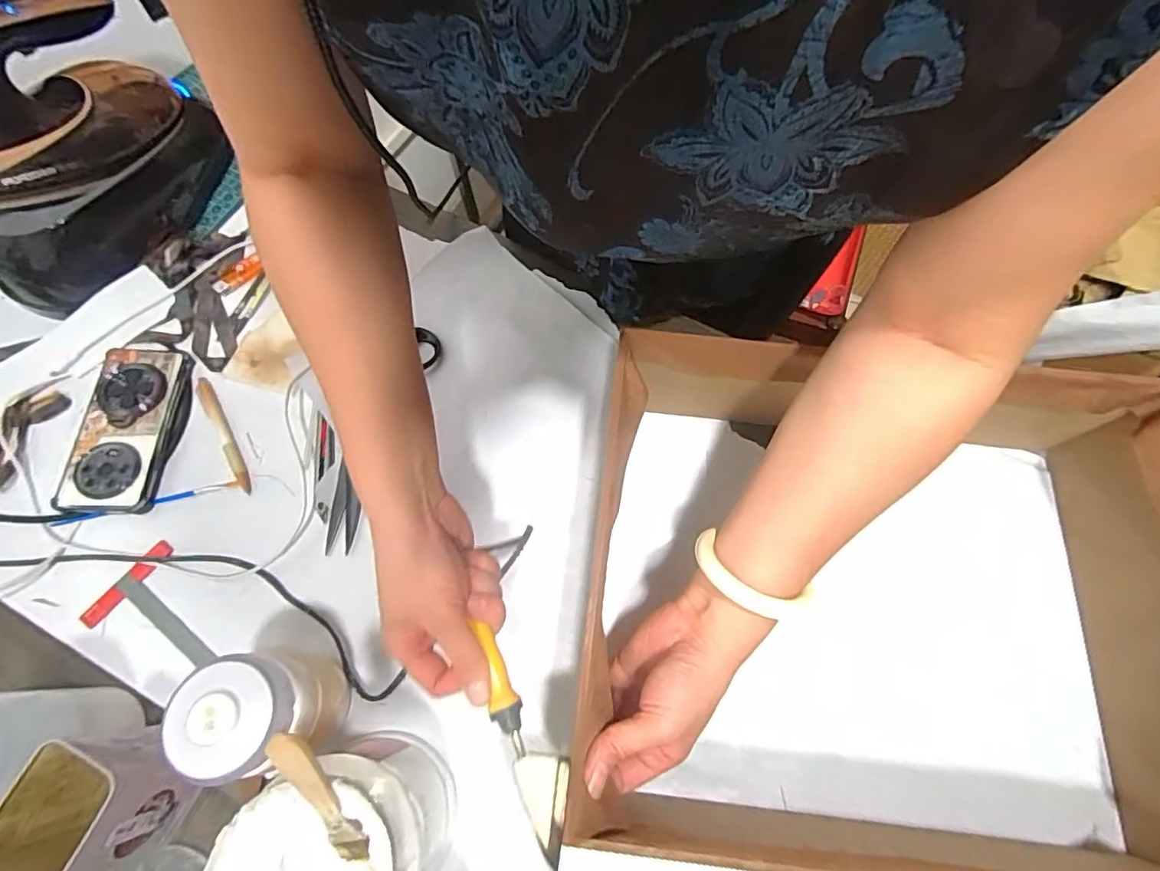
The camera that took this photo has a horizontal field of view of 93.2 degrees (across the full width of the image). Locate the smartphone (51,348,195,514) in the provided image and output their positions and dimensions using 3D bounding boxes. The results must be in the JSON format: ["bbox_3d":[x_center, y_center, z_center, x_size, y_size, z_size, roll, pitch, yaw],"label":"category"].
[{"bbox_3d":[-0.456,-0.009,0.554,0.087,0.021,0.171,1,68,1],"label":"smartphone"}]

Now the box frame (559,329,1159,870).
[{"bbox_3d":[0.237,0.116,0.427,0.458,0.156,0.347,5,68,3],"label":"box frame"}]

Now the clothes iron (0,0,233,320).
[{"bbox_3d":[-0.546,-0.311,0.592,0.146,0.185,0.318,24,71,10],"label":"clothes iron"}]

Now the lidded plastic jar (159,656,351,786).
[{"bbox_3d":[-0.221,0.200,0.404,0.066,0.144,0.070,0,67,0],"label":"lidded plastic jar"}]

